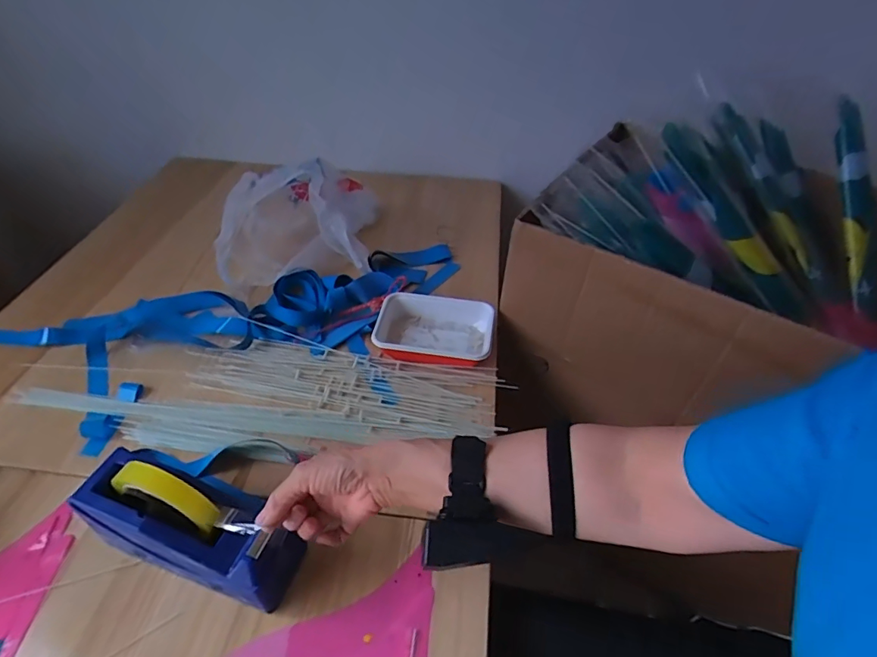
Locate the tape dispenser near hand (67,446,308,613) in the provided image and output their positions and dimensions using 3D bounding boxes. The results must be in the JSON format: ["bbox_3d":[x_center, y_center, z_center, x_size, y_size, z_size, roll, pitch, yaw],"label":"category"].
[{"bbox_3d":[-0.238,0.192,0.457,0.210,0.120,0.068,23,48,4],"label":"tape dispenser near hand"}]

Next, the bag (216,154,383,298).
[{"bbox_3d":[-0.232,-0.196,0.794,0.235,0.163,0.196,-3,46,-6],"label":"bag"}]

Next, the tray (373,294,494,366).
[{"bbox_3d":[-0.005,0.003,0.703,0.167,0.039,0.112,8,46,5],"label":"tray"}]

